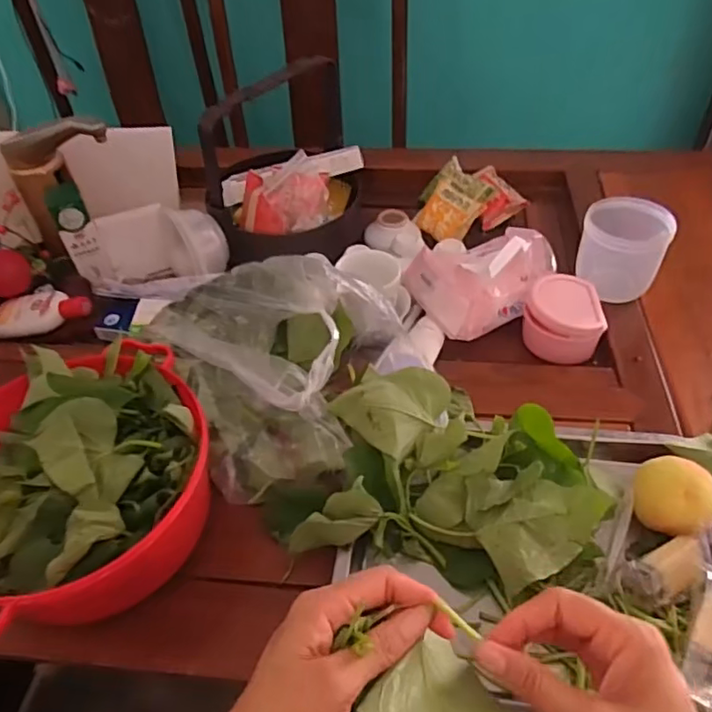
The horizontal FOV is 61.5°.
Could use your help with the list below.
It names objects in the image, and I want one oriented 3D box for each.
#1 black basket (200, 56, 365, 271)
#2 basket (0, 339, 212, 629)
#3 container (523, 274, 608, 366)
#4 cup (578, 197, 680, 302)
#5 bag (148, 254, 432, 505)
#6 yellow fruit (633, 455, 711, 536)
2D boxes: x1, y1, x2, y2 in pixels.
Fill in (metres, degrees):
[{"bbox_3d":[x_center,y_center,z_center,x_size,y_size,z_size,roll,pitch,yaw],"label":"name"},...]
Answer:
[{"bbox_3d":[-0.090,-0.255,0.776,0.192,0.195,0.191,-6,46,-1],"label":"black basket"},{"bbox_3d":[-0.220,0.097,0.467,0.216,0.102,0.216,-26,50,-19],"label":"basket"},{"bbox_3d":[0.229,-0.039,0.663,0.084,0.066,0.085,11,48,15],"label":"container"},{"bbox_3d":[0.291,-0.109,0.662,0.087,0.097,0.081,-2,46,2],"label":"cup"},{"bbox_3d":[-0.058,0.001,0.553,0.209,0.139,0.245,-23,49,-17],"label":"bag"},{"bbox_3d":[0.250,0.114,0.472,0.060,0.047,0.057,20,51,22],"label":"yellow fruit"}]

